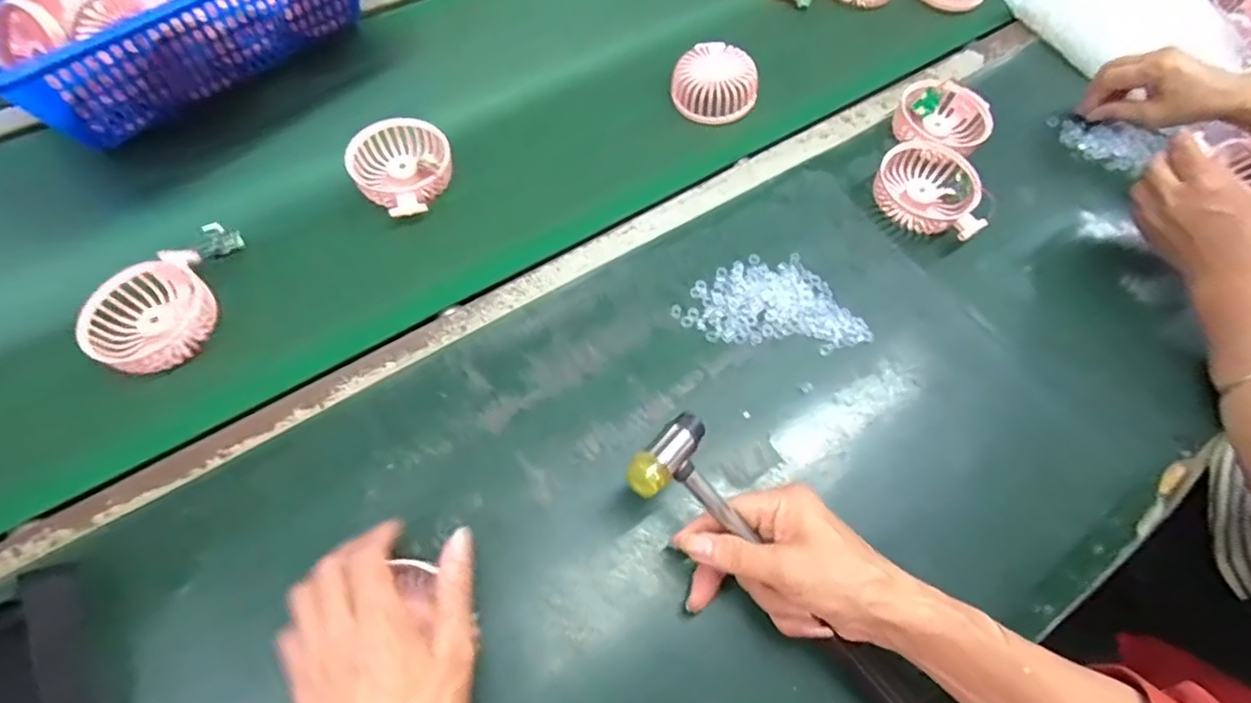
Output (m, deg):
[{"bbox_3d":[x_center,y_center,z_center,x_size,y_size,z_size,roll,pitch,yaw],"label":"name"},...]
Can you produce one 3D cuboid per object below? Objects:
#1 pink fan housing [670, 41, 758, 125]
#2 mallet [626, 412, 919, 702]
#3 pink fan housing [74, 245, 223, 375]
[{"bbox_3d":[0.093,-0.282,0.620,0.086,0.039,0.076,13,64,3],"label":"pink fan housing"},{"bbox_3d":[0.098,0.151,0.371,0.059,0.038,0.249,-39,89,-19],"label":"mallet"},{"bbox_3d":[-0.375,-0.029,0.470,0.087,0.024,0.093,-25,68,-14],"label":"pink fan housing"}]

